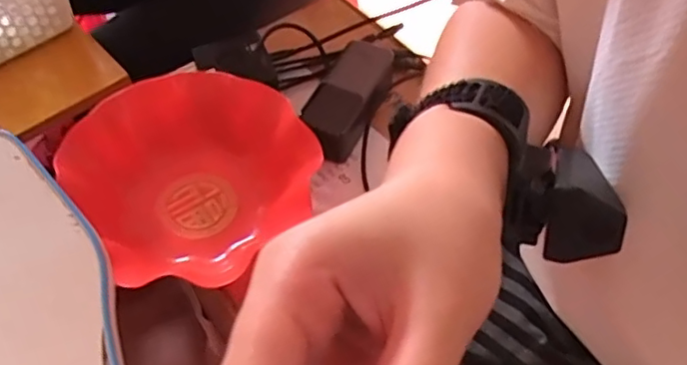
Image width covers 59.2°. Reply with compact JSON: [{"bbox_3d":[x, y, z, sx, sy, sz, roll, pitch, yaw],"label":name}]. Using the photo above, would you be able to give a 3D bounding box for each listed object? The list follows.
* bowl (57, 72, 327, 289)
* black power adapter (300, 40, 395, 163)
[{"bbox_3d":[-0.133,-0.004,0.562,0.204,0.073,0.206,0,54,-1],"label":"bowl"},{"bbox_3d":[0.008,-0.089,0.639,0.061,0.044,0.153,21,56,14],"label":"black power adapter"}]

